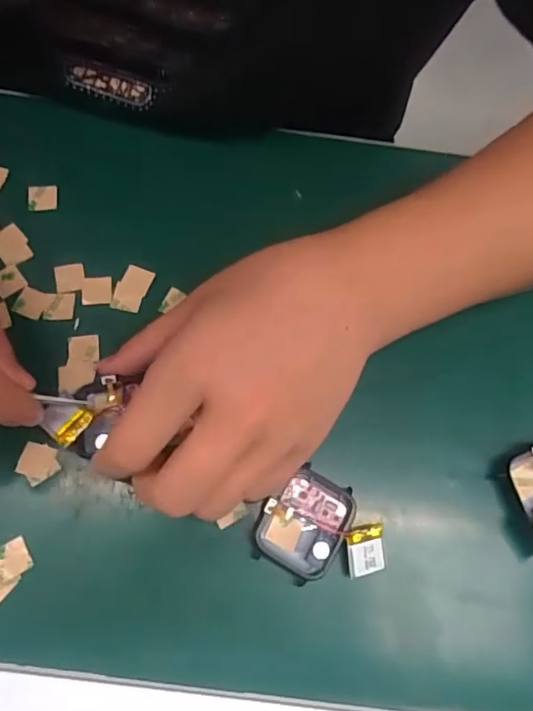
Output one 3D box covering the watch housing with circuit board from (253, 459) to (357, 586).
[{"bbox_3d":[0.017,0.077,0.242,0.038,0.011,0.046,30,74,5],"label":"watch housing with circuit board"}]

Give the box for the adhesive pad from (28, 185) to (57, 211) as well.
[{"bbox_3d":[-0.127,-0.089,0.296,0.015,0.004,0.014,-6,74,-6],"label":"adhesive pad"}]

